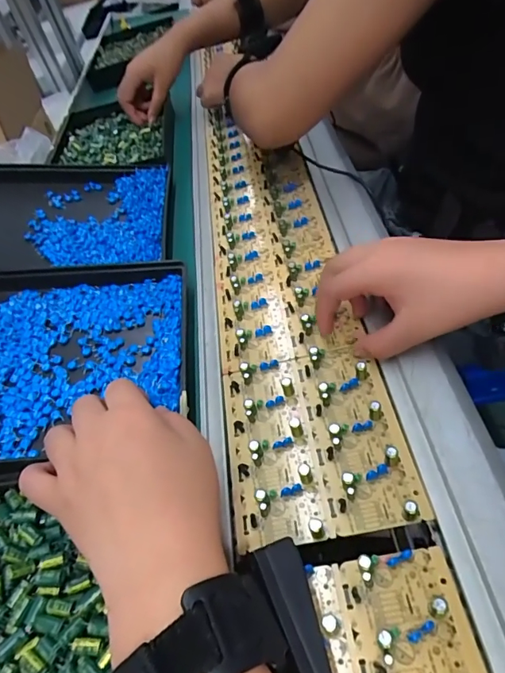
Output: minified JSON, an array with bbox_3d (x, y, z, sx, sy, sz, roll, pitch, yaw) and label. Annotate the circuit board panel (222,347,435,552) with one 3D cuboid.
[{"bbox_3d":[0.042,0.068,0.315,0.117,0.024,0.136,-8,47,-1],"label":"circuit board panel"}]

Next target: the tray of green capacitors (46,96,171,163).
[{"bbox_3d":[-0.198,-0.289,0.638,0.169,0.021,0.253,-13,48,4],"label":"tray of green capacitors"}]

